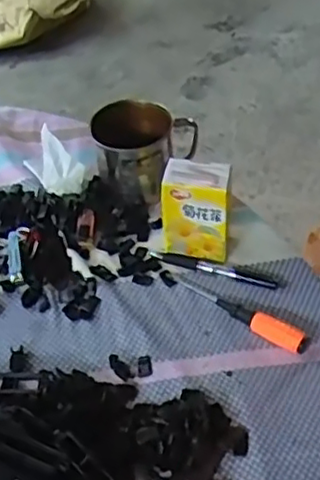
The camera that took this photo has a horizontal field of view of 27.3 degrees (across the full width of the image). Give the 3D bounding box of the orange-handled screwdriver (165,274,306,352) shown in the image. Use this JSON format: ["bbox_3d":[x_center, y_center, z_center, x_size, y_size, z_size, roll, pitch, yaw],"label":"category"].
[{"bbox_3d":[0.072,0.067,0.640,0.153,0.020,0.018,28,57,27],"label":"orange-handled screwdriver"}]

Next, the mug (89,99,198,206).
[{"bbox_3d":[-0.030,-0.107,0.754,0.095,0.084,0.095,27,56,26],"label":"mug"}]

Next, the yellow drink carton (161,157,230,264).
[{"bbox_3d":[0.037,-0.029,0.666,0.064,0.109,0.034,9,50,13],"label":"yellow drink carton"}]

